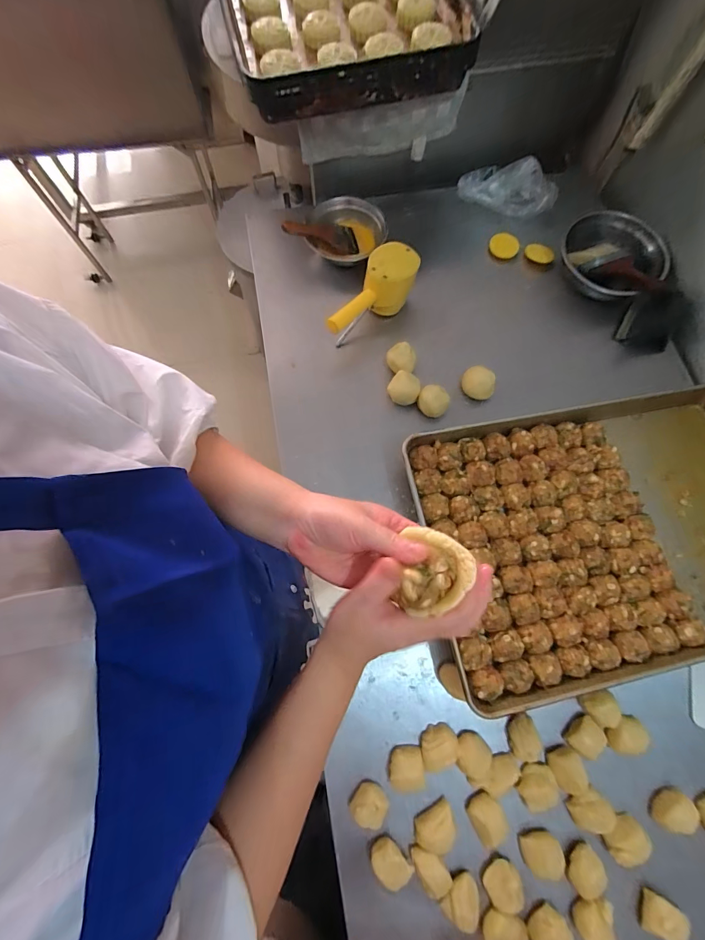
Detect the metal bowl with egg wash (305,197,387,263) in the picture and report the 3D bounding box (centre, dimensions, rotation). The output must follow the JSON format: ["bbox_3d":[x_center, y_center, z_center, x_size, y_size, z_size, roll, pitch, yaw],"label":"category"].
[{"bbox_3d":[-0.014,-0.484,0.778,0.153,0.066,0.140,0,73,0],"label":"metal bowl with egg wash"}]

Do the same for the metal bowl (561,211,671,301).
[{"bbox_3d":[0.514,-0.423,0.752,0.166,0.053,0.185,-8,80,17],"label":"metal bowl"}]

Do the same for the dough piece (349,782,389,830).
[{"bbox_3d":[0.023,0.446,0.504,0.044,0.031,0.042,0,73,0],"label":"dough piece"}]

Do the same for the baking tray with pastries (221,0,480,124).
[{"bbox_3d":[-0.042,-0.917,0.715,0.414,0.067,0.605,-13,74,-4],"label":"baking tray with pastries"}]

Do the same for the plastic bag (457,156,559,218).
[{"bbox_3d":[0.332,-0.609,0.809,0.206,0.043,0.111,-2,73,-1],"label":"plastic bag"}]

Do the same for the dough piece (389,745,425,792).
[{"bbox_3d":[0.073,0.404,0.511,0.045,0.039,0.039,-3,73,-1],"label":"dough piece"}]

